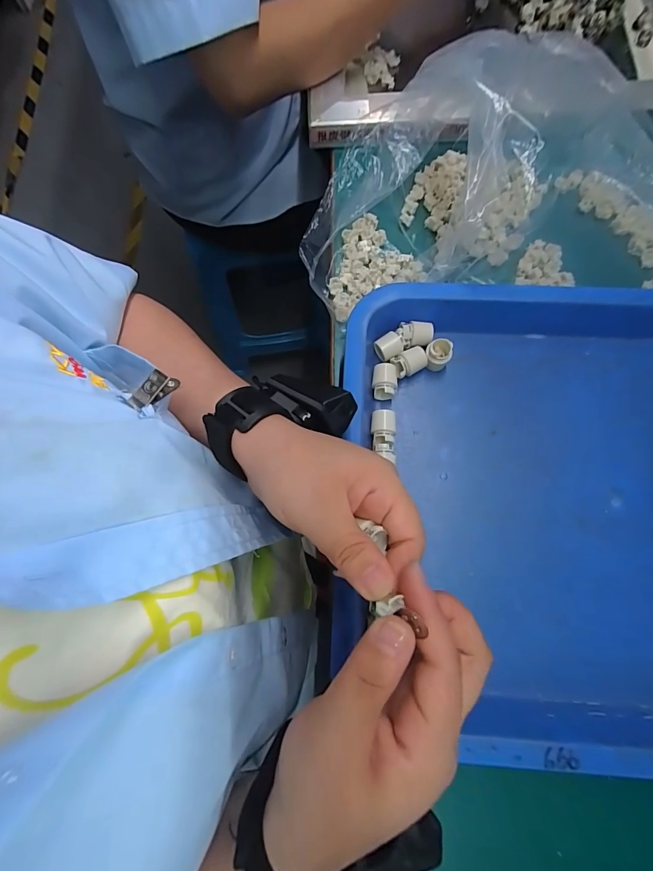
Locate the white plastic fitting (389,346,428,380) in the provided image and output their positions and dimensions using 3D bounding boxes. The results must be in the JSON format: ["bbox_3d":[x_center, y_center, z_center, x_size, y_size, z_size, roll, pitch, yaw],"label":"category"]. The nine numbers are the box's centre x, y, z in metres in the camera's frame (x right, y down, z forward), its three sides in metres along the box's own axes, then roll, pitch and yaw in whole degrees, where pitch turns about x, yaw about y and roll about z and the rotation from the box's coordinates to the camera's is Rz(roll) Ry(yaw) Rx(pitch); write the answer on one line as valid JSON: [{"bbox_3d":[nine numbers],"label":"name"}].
[{"bbox_3d":[0.071,-0.062,0.330,0.028,0.019,0.019,-26,77,-6],"label":"white plastic fitting"}]

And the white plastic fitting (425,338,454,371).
[{"bbox_3d":[0.095,-0.069,0.327,0.021,0.027,0.020,0,76,0],"label":"white plastic fitting"}]

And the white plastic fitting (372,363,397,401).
[{"bbox_3d":[0.050,-0.046,0.325,0.020,0.022,0.029,5,76,2],"label":"white plastic fitting"}]

